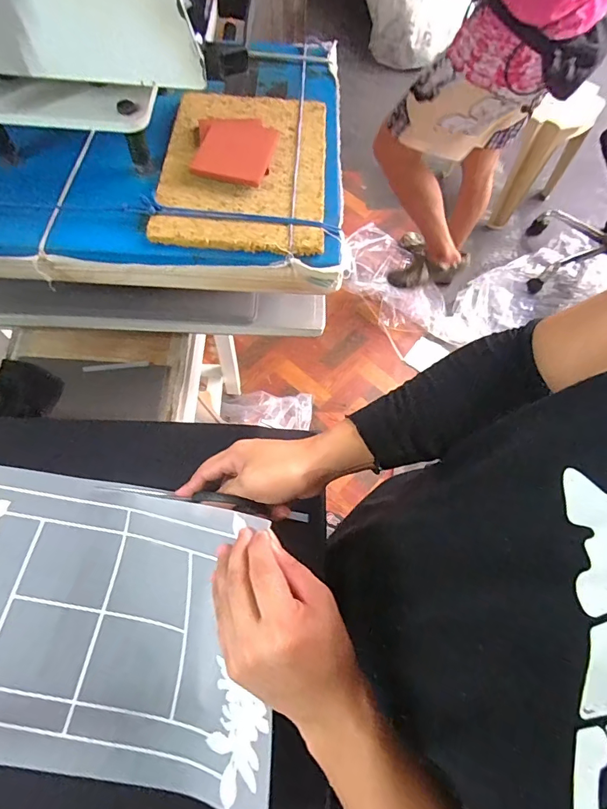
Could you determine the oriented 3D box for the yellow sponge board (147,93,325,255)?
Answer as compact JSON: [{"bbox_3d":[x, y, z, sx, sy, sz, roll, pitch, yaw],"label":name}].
[{"bbox_3d":[-0.068,-0.283,0.501,0.183,0.010,0.251,3,65,-2],"label":"yellow sponge board"}]

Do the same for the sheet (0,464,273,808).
[{"bbox_3d":[-0.202,0.188,0.380,0.365,0.093,0.247,9,65,0],"label":"sheet"}]

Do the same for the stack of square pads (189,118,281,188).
[{"bbox_3d":[-0.081,-0.305,0.500,0.090,0.011,0.110,8,65,0],"label":"stack of square pads"}]

